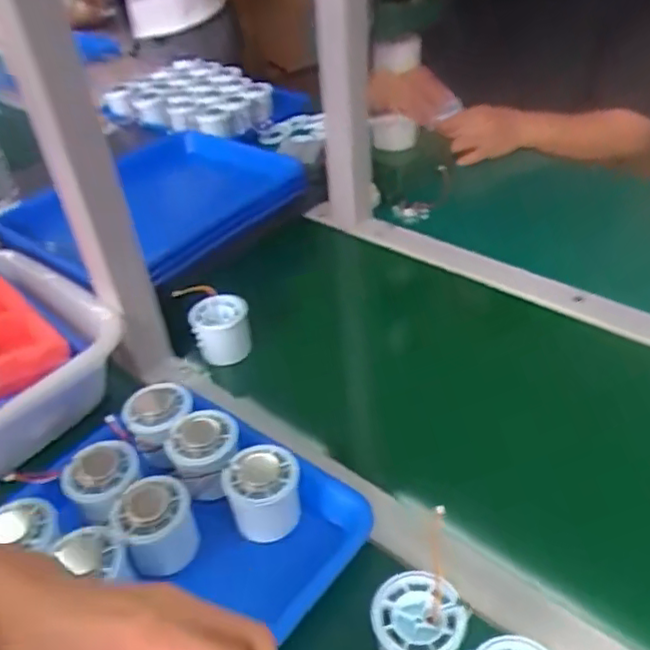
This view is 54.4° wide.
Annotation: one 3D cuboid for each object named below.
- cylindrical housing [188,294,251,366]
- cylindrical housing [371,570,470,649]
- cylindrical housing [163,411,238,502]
[{"bbox_3d":[-0.108,0.005,0.666,0.059,0.051,0.054,-21,42,-17],"label":"cylindrical housing"},{"bbox_3d":[0.060,0.196,0.405,0.055,0.044,0.057,-3,40,3],"label":"cylindrical housing"},{"bbox_3d":[-0.098,0.108,0.522,0.056,0.045,0.061,-3,40,3],"label":"cylindrical housing"}]

